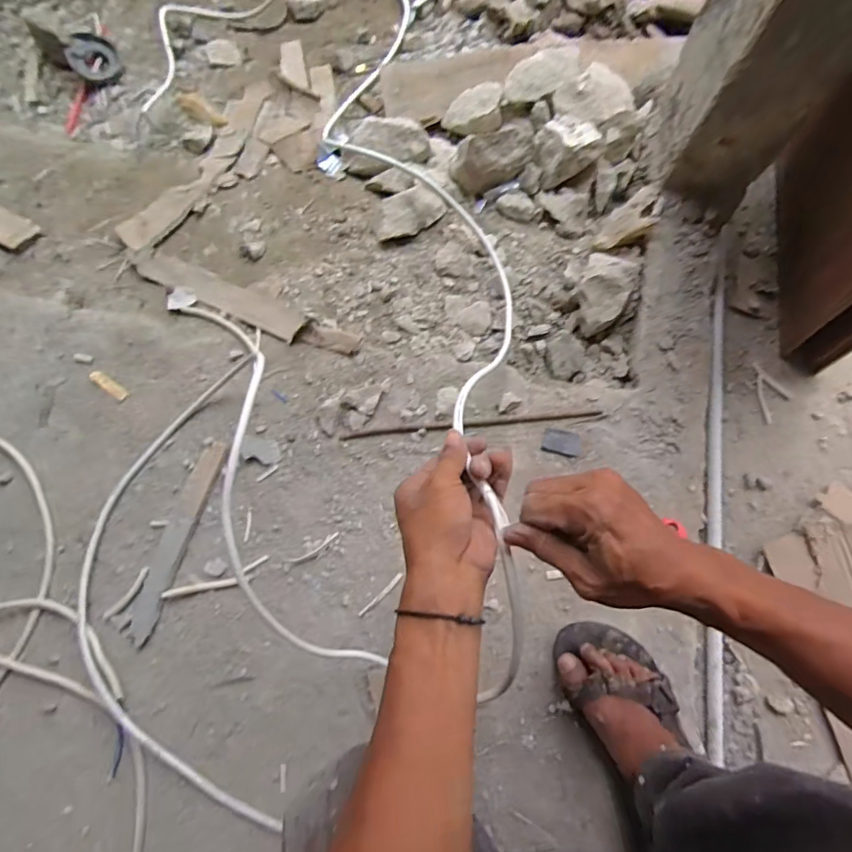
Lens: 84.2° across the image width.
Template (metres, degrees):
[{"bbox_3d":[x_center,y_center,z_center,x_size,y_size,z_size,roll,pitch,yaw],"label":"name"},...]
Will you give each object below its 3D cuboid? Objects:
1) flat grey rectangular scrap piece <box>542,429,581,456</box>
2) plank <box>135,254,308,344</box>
[{"bbox_3d":[0.185,0.021,0.644,0.047,0.016,0.036,15,76,4],"label":"flat grey rectangular scrap piece"},{"bbox_3d":[-0.307,-0.197,0.705,0.280,0.009,0.050,26,73,11],"label":"plank"}]

